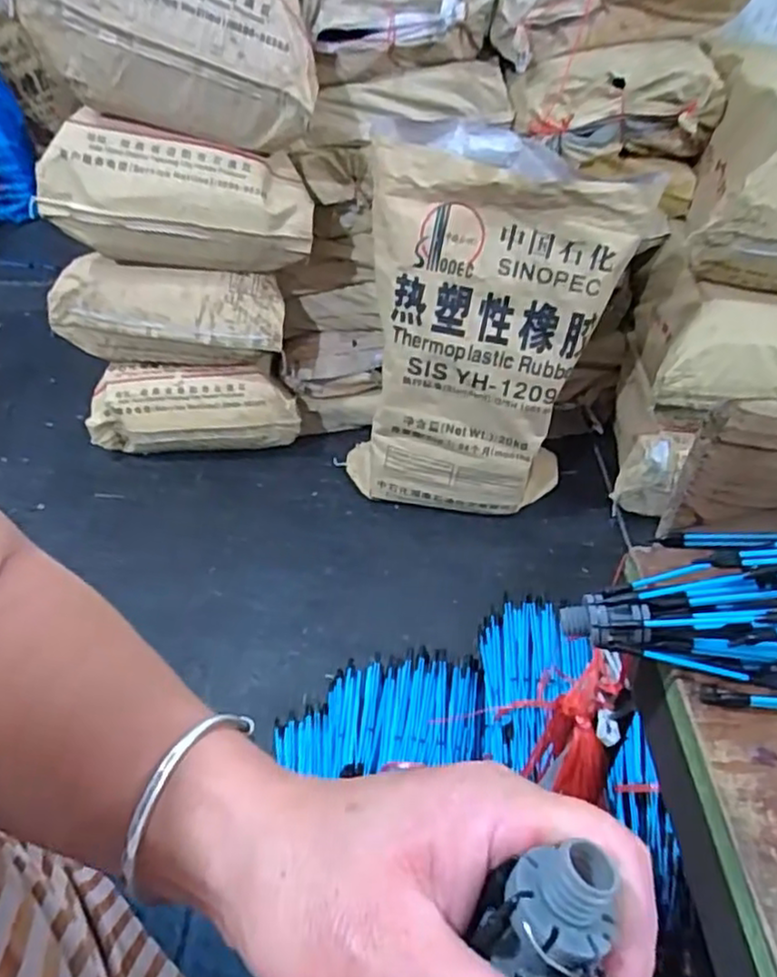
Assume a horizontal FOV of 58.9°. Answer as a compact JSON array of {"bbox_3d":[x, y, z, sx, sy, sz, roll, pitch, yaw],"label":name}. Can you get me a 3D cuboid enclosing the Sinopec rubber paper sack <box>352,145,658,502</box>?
[{"bbox_3d":[0.165,-0.249,1.349,0.476,0.710,0.231,3,38,1],"label":"Sinopec rubber paper sack"}]

